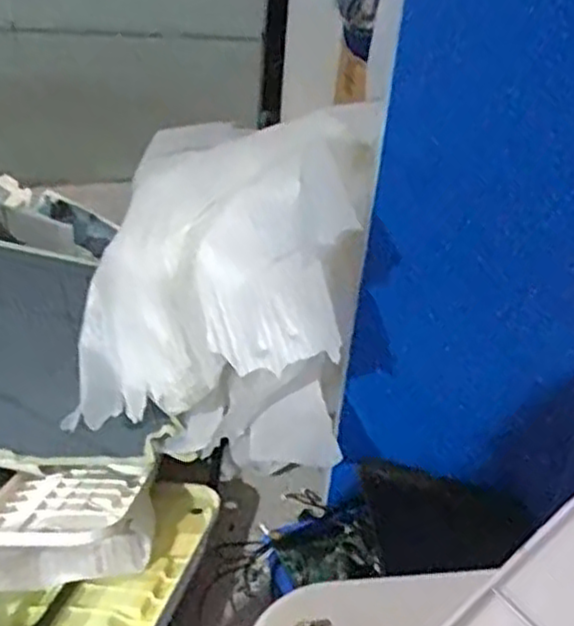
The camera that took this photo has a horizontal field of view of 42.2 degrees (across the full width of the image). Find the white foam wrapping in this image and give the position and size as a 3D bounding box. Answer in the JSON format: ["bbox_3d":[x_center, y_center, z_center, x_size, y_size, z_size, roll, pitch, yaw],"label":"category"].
[{"bbox_3d":[-0.103,-0.005,0.998,0.395,0.469,0.235,15,33,17],"label":"white foam wrapping"}]

